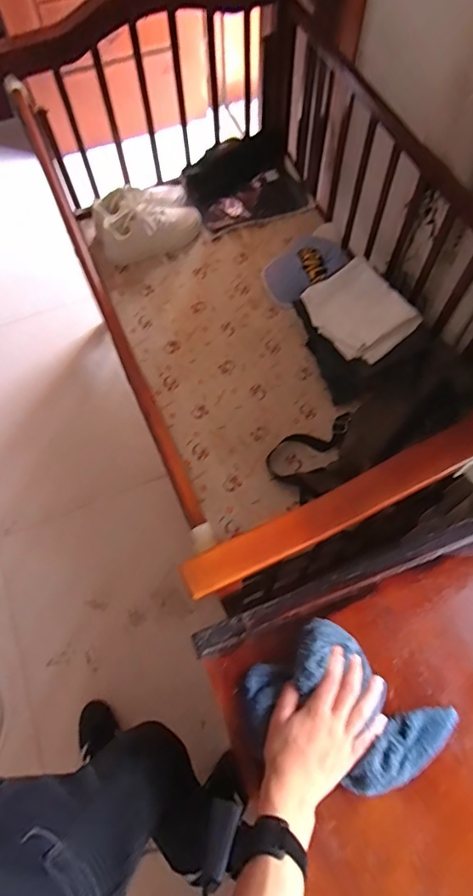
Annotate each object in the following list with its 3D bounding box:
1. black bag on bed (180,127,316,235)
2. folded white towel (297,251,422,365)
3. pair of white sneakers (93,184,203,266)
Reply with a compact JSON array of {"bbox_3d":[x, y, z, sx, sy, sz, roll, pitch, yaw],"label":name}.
[{"bbox_3d":[0.025,-0.758,1.408,0.312,0.088,0.265,-23,68,-7],"label":"black bag on bed"},{"bbox_3d":[0.280,-0.318,1.131,0.178,0.030,0.240,-42,67,7],"label":"folded white towel"},{"bbox_3d":[-0.252,-0.641,1.337,0.280,0.102,0.210,-23,68,-7],"label":"pair of white sneakers"}]

